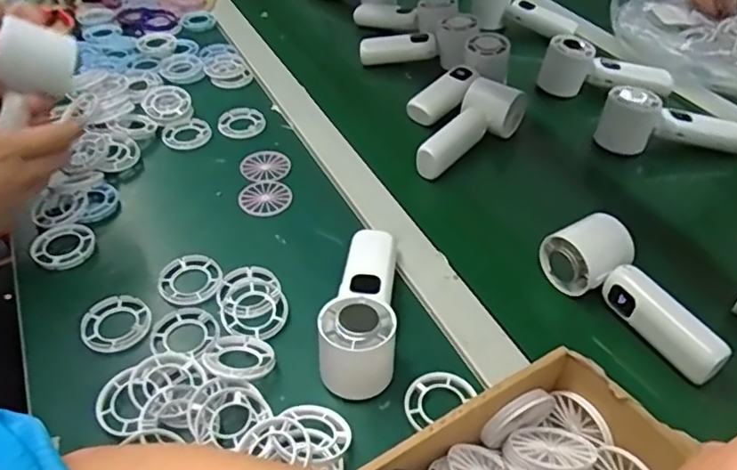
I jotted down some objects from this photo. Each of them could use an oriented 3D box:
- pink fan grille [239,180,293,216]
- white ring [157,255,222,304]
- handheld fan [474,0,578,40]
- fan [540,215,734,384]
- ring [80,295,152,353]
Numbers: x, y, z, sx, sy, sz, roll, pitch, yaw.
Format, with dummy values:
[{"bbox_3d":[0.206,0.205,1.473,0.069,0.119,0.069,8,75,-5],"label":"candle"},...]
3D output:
[{"bbox_3d":[-0.103,-0.039,0.601,0.050,0.004,0.048,-20,48,-17],"label":"pink fan grille"},{"bbox_3d":[-0.150,0.040,0.514,0.051,0.013,0.048,-1,45,1],"label":"white ring"},{"bbox_3d":[0.220,-0.320,0.878,0.161,0.056,0.051,25,49,6],"label":"handheld fan"},{"bbox_3d":[0.214,0.046,0.484,0.053,0.049,0.151,-29,51,-24],"label":"fan"},{"bbox_3d":[-0.198,0.071,0.480,0.049,0.014,0.052,-1,45,1],"label":"ring"}]

